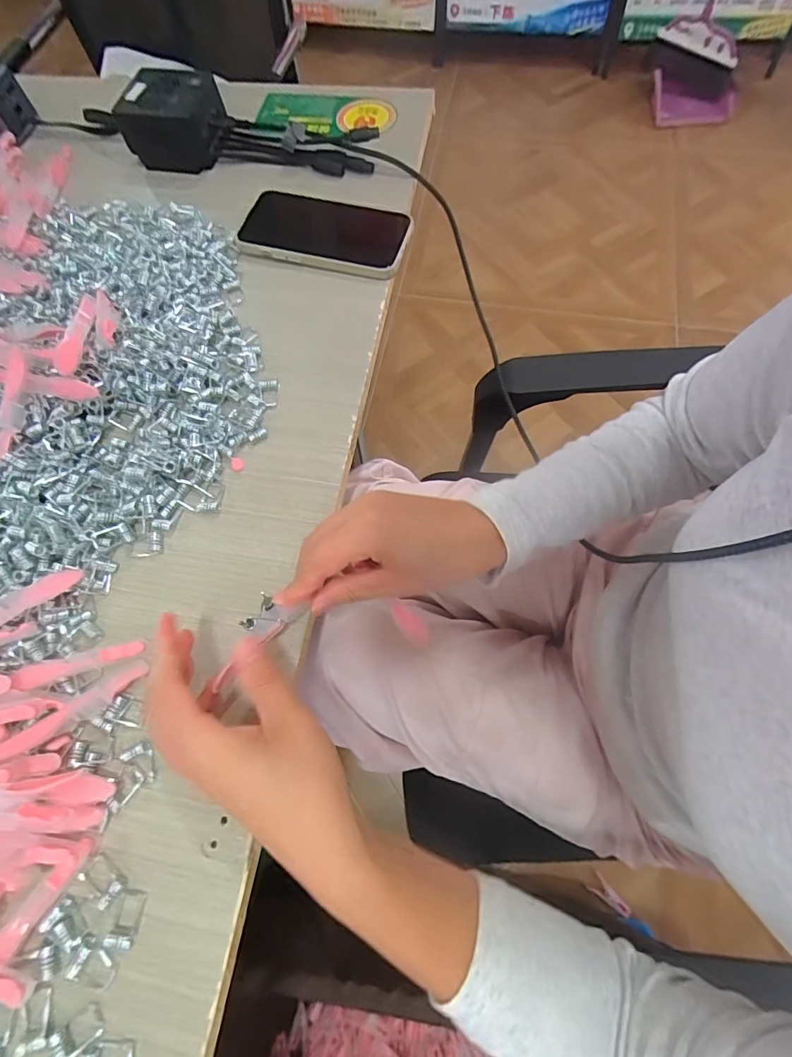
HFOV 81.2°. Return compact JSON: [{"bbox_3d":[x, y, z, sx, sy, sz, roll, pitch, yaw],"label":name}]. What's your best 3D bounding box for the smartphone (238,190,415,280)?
[{"bbox_3d":[-0.061,-0.263,0.407,0.145,0.005,0.078,11,69,6],"label":"smartphone"}]

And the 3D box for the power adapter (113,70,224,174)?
[{"bbox_3d":[-0.214,-0.398,0.448,0.087,0.048,0.073,13,69,6],"label":"power adapter"}]

